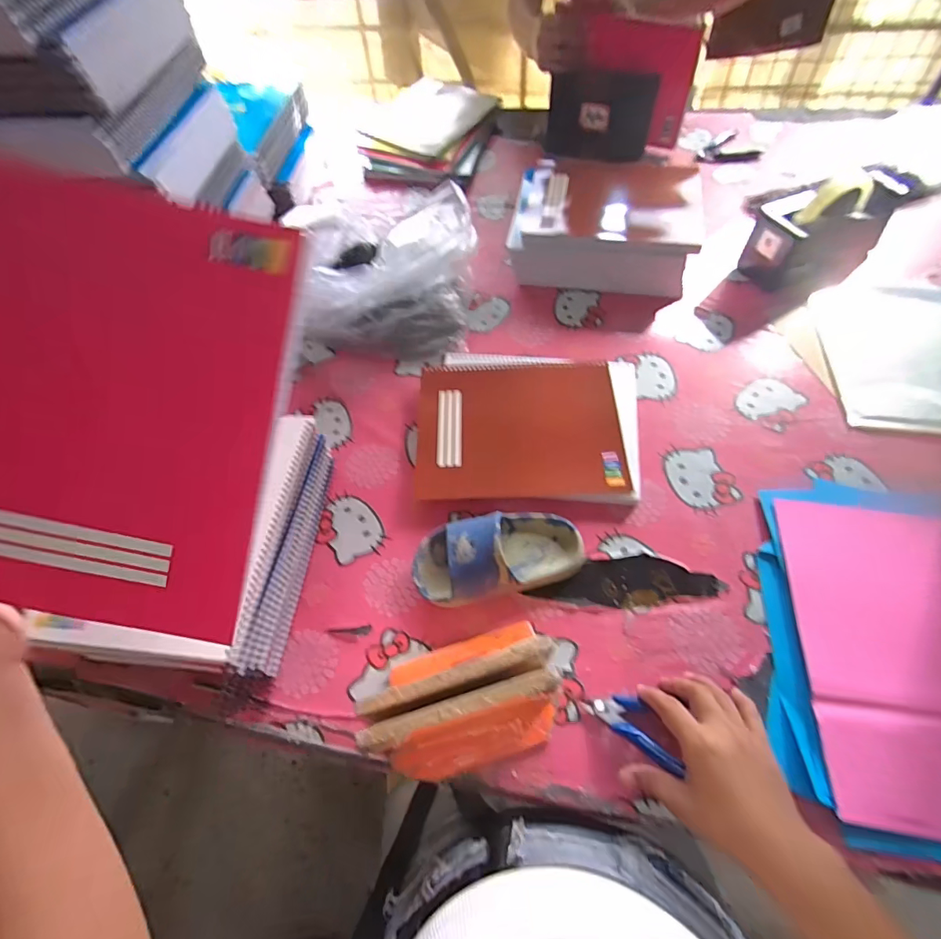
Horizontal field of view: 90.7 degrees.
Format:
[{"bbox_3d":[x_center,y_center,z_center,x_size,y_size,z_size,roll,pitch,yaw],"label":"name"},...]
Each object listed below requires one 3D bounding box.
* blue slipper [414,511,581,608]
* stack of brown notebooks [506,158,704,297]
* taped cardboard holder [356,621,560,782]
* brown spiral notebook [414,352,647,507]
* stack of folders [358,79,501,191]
[{"bbox_3d":[0.028,0.085,0.480,0.173,0.051,0.082,-13,60,-4],"label":"blue slipper"},{"bbox_3d":[0.211,-0.397,0.733,0.266,0.084,0.239,7,60,8],"label":"stack of brown notebooks"},{"bbox_3d":[-0.005,0.191,0.391,0.149,0.108,0.102,-18,60,-6],"label":"taped cardboard holder"},{"bbox_3d":[0.070,-0.062,0.580,0.263,0.017,0.212,1,60,5],"label":"brown spiral notebook"},{"bbox_3d":[-0.094,-0.698,0.960,0.263,0.053,0.325,10,62,10],"label":"stack of folders"}]

